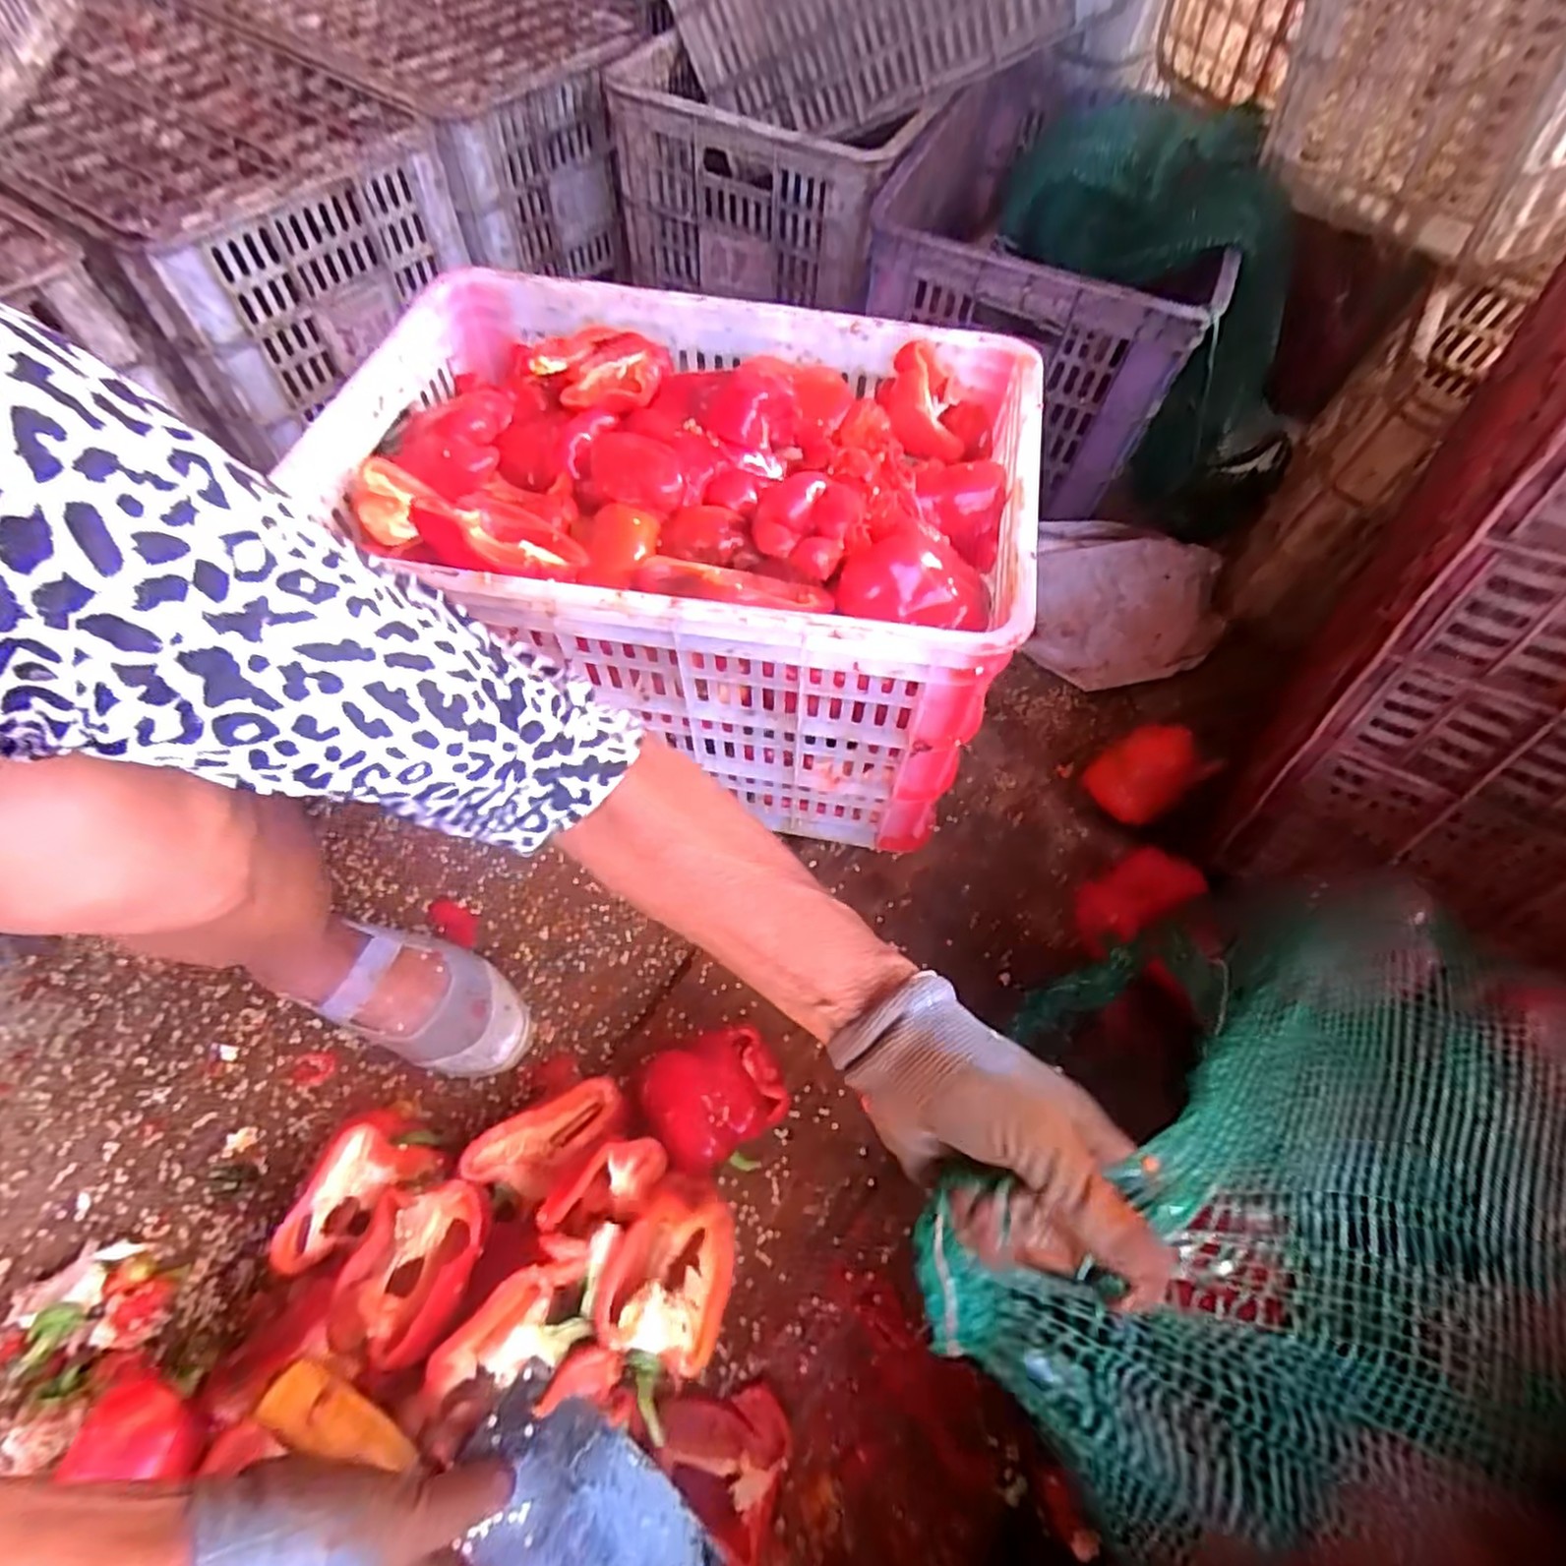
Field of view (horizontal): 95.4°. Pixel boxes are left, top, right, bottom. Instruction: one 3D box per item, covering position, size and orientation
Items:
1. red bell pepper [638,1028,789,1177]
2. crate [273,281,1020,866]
[{"bbox_3d":[-0.050,0.236,0.535,0.102,0.078,0.097,-3,61,-6],"label":"red bell pepper"},{"bbox_3d":[-0.058,-0.194,0.627,0.463,0.268,0.363,8,60,1],"label":"crate"}]

